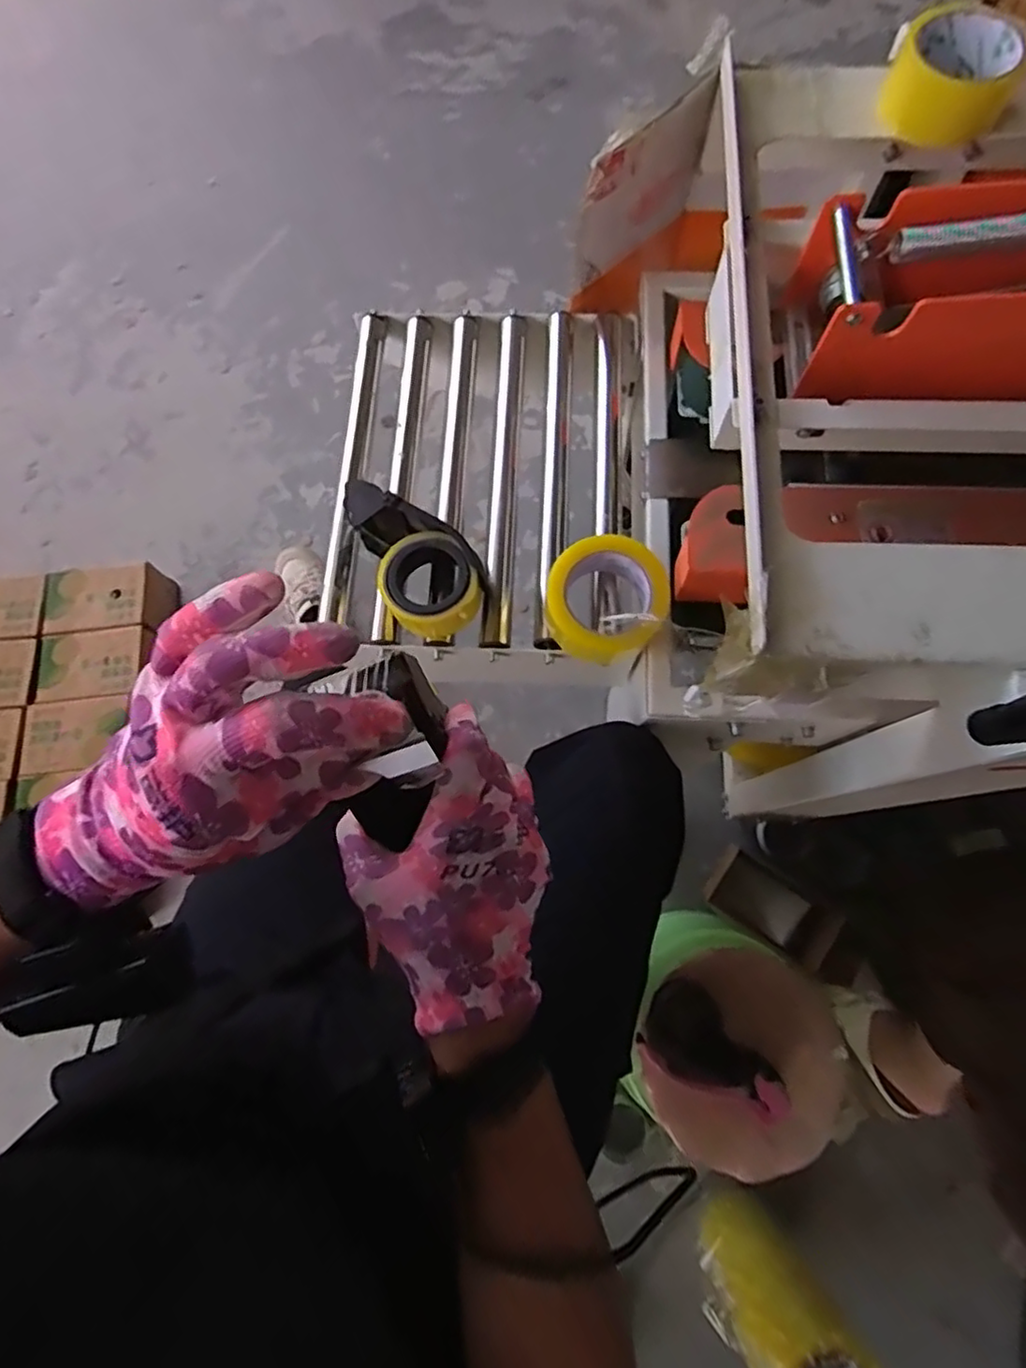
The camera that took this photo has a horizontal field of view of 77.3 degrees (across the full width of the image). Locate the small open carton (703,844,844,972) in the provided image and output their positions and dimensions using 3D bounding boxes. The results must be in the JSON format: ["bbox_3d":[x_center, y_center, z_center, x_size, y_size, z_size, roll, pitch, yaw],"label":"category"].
[{"bbox_3d":[0.424,0.366,1.067,0.210,0.076,0.107,34,79,10],"label":"small open carton"}]

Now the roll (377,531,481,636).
[{"bbox_3d":[-0.080,-0.093,0.612,0.084,0.066,0.083,-1,75,2],"label":"roll"}]

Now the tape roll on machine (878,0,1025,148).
[{"bbox_3d":[0.348,-0.487,0.511,0.095,0.044,0.091,0,76,1],"label":"tape roll on machine"}]

